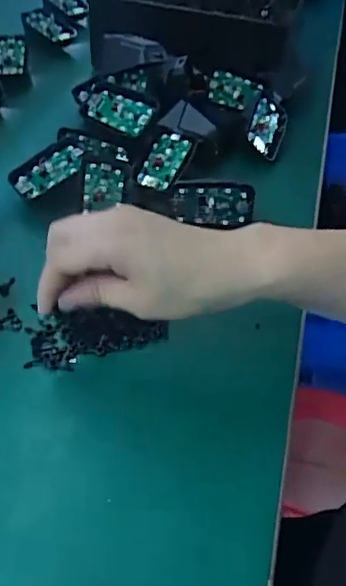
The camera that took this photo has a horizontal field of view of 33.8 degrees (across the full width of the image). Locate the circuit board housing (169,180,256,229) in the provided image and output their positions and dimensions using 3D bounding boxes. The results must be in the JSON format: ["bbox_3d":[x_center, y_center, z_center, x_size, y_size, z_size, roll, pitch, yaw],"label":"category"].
[{"bbox_3d":[0.032,-0.074,0.468,0.068,0.040,0.008,5,45,4],"label":"circuit board housing"}]

